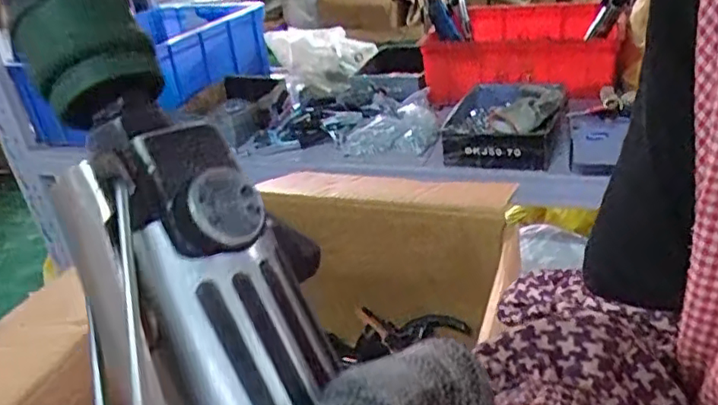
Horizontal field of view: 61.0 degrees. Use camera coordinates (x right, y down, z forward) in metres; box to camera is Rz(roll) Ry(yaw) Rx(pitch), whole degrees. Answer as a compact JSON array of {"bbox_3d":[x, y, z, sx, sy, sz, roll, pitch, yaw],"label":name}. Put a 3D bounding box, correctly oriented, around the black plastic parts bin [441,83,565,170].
[{"bbox_3d":[0.269,-0.165,1.126,0.197,0.077,0.290,3,31,18],"label":"black plastic parts bin"}]

